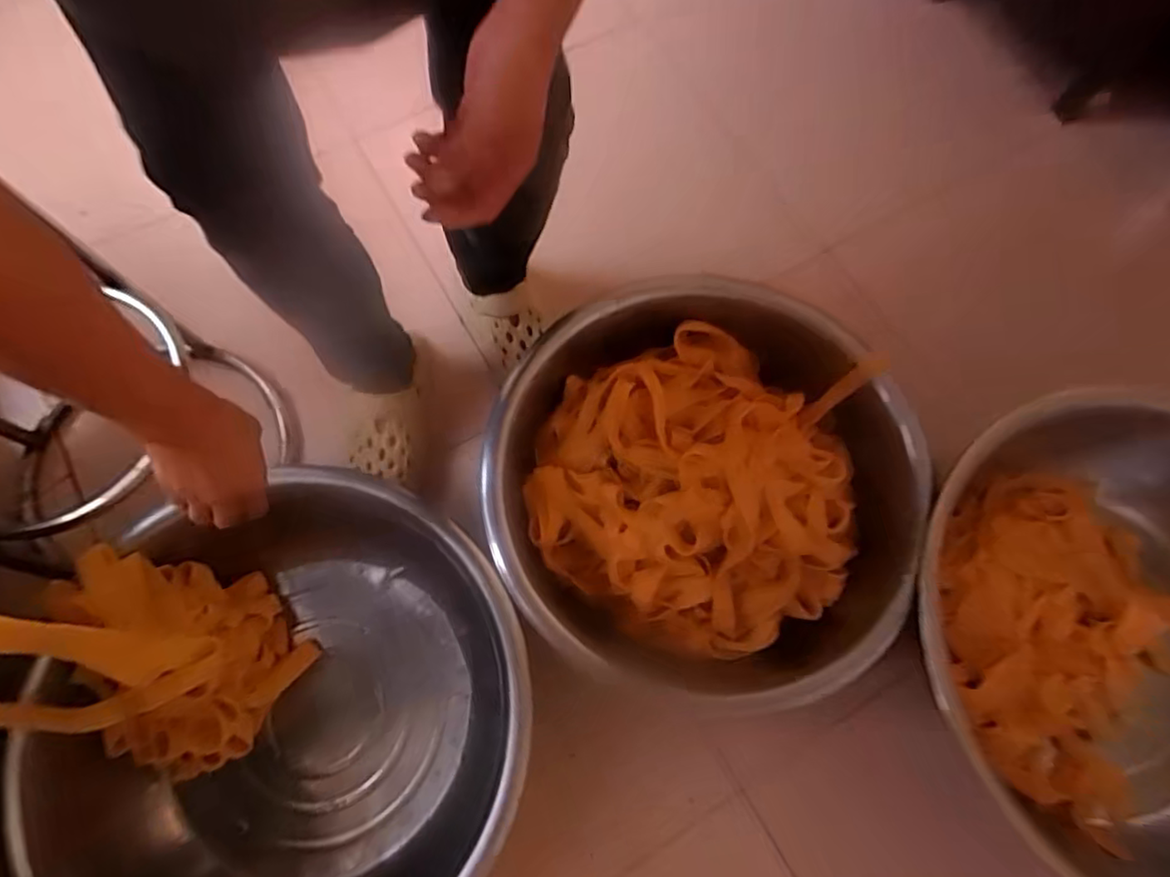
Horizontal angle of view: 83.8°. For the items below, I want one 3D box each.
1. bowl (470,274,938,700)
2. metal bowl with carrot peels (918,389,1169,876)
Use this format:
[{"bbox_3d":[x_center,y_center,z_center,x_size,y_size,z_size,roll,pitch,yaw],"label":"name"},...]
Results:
[{"bbox_3d":[0.144,0.068,0.881,0.533,0.185,0.512,1,71,-2],"label":"bowl"},{"bbox_3d":[0.713,0.261,0.854,0.583,0.208,0.548,1,71,-2],"label":"metal bowl with carrot peels"}]

